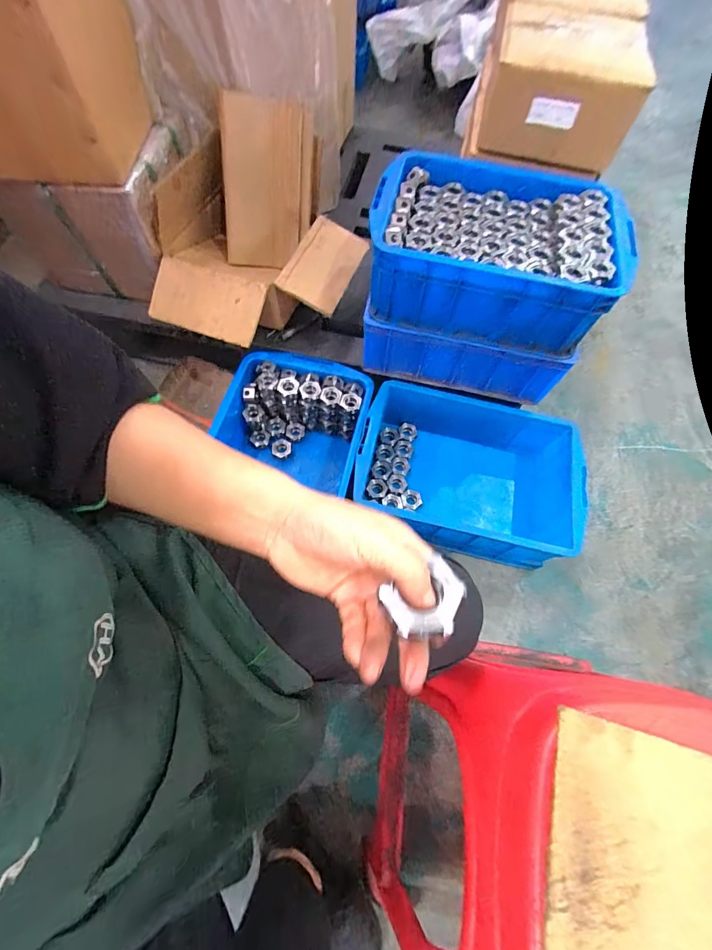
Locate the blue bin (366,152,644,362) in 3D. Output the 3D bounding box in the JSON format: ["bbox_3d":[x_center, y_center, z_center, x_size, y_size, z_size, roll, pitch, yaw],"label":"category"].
[{"bbox_3d":[0.246,-0.420,0.706,0.405,0.145,0.317,13,65,2],"label":"blue bin"}]

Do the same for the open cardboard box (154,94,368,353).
[{"bbox_3d":[-0.195,-0.499,0.793,0.377,0.273,0.437,12,65,2],"label":"open cardboard box"}]

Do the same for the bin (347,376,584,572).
[{"bbox_3d":[0.237,0.000,0.838,0.439,0.159,0.301,14,66,3],"label":"bin"}]

